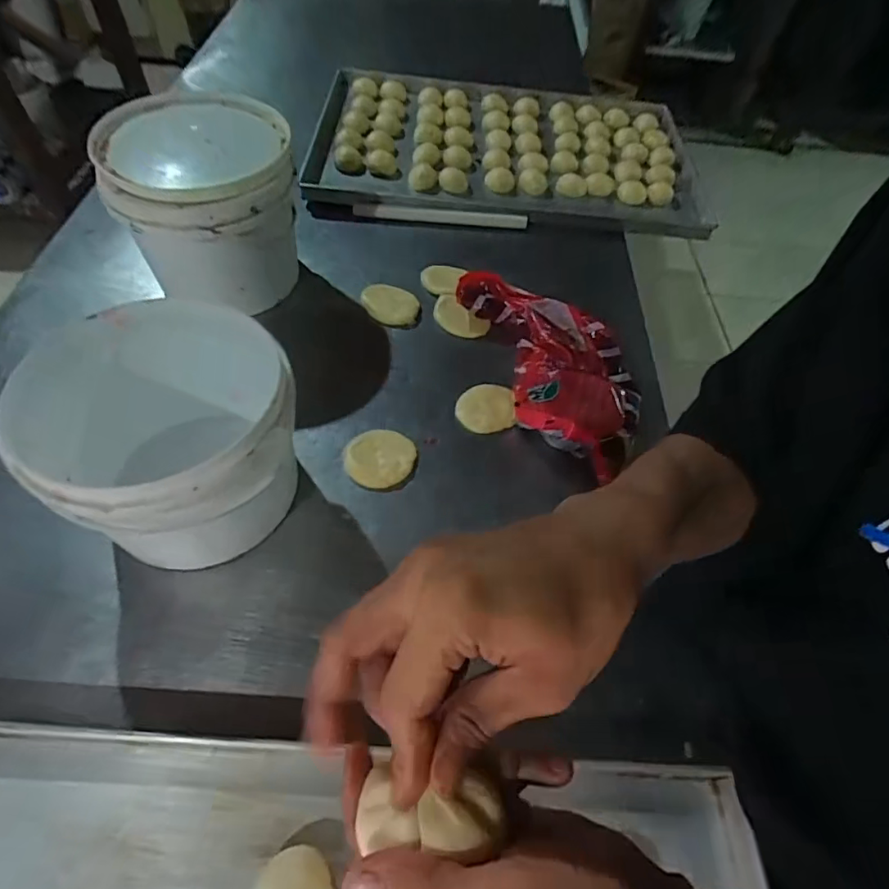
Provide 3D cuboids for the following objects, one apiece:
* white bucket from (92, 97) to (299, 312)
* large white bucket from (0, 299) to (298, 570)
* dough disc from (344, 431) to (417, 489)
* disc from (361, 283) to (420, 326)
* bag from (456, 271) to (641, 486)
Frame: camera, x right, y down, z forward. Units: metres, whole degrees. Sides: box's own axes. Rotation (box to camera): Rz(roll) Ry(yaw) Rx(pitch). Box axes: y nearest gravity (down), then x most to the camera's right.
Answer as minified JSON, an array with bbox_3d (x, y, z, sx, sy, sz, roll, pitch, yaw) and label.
[{"bbox_3d":[-0.300,-0.306,0.674,0.204,0.221,0.221,2,55,-3],"label":"white bucket"},{"bbox_3d":[-0.255,-0.003,0.498,0.212,0.166,0.218,2,55,-3],"label":"large white bucket"},{"bbox_3d":[-0.074,0.014,0.598,0.073,0.009,0.080,2,55,-3],"label":"dough disc"},{"bbox_3d":[-0.078,-0.205,0.744,0.079,0.017,0.078,2,55,-3],"label":"disc"},{"bbox_3d":[0.123,-0.107,0.658,0.305,0.068,0.176,40,61,21],"label":"bag"}]

